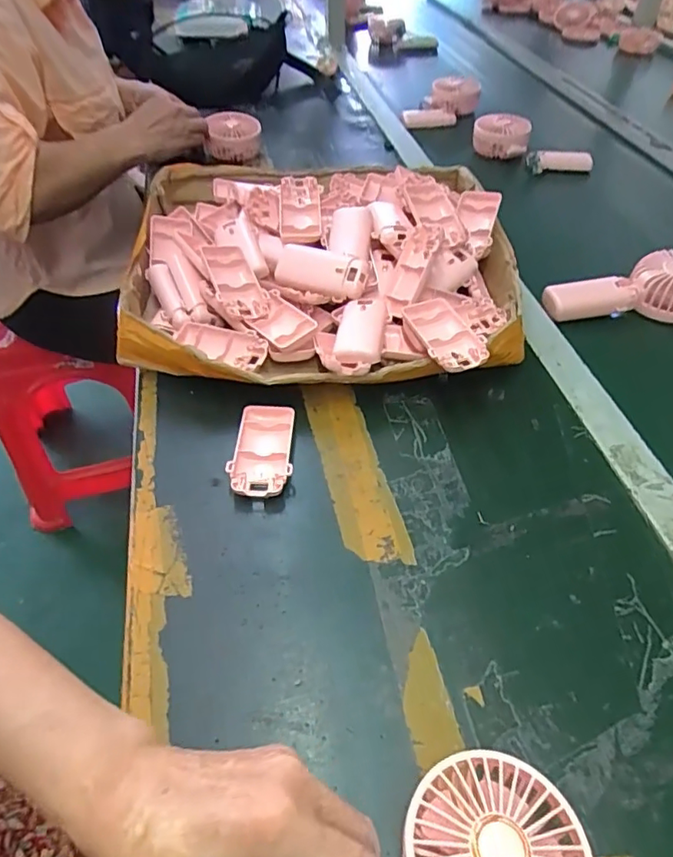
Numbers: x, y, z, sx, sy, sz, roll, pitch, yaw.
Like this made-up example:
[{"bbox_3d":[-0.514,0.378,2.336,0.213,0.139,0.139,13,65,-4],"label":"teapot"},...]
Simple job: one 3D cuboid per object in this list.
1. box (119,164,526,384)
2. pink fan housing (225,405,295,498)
[{"bbox_3d":[-0.019,-0.190,0.615,0.398,0.081,0.400,0,48,0],"label":"box"},{"bbox_3d":[-0.062,0.019,0.472,0.049,0.020,0.092,-1,48,-1],"label":"pink fan housing"}]

